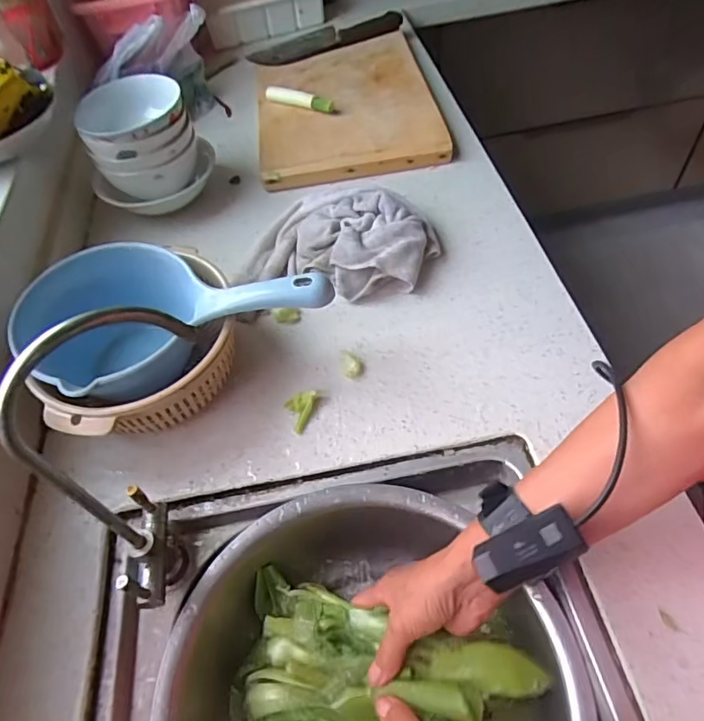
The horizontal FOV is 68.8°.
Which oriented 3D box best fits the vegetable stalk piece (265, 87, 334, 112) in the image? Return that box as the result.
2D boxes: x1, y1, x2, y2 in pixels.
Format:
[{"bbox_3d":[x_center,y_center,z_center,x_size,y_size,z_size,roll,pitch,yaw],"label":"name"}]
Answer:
[{"bbox_3d":[-0.086,-0.416,0.818,0.122,0.023,0.022,17,57,19],"label":"vegetable stalk piece"}]

